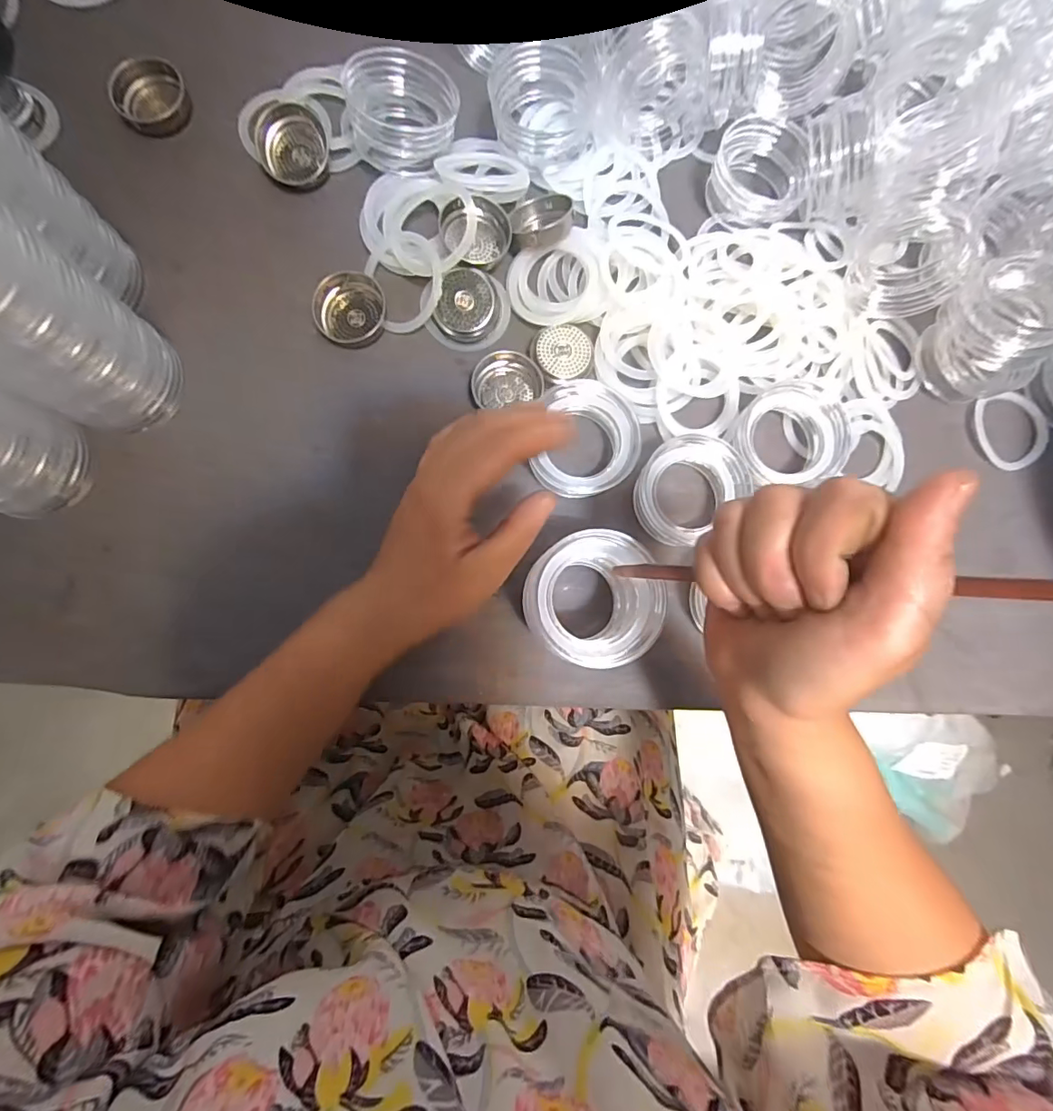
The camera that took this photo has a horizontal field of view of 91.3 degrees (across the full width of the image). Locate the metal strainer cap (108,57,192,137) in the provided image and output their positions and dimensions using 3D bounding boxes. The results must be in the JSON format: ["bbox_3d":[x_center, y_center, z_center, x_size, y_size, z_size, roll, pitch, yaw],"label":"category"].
[{"bbox_3d":[-0.243,-0.297,0.334,0.045,0.015,0.039,-30,87,-8],"label":"metal strainer cap"}]

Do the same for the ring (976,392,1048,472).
[{"bbox_3d":[0.350,-0.090,0.369,0.050,0.013,0.055,1,84,-5],"label":"ring"}]

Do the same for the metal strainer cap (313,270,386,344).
[{"bbox_3d":[-0.112,-0.157,0.327,0.045,0.019,0.036,-23,86,-7],"label":"metal strainer cap"}]

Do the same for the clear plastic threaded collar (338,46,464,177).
[{"bbox_3d":[-0.079,-0.280,0.330,0.061,0.043,0.058,14,83,-4],"label":"clear plastic threaded collar"}]

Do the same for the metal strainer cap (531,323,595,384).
[{"bbox_3d":[0.025,-0.133,0.339,0.041,0.013,0.035,-15,85,-7],"label":"metal strainer cap"}]

